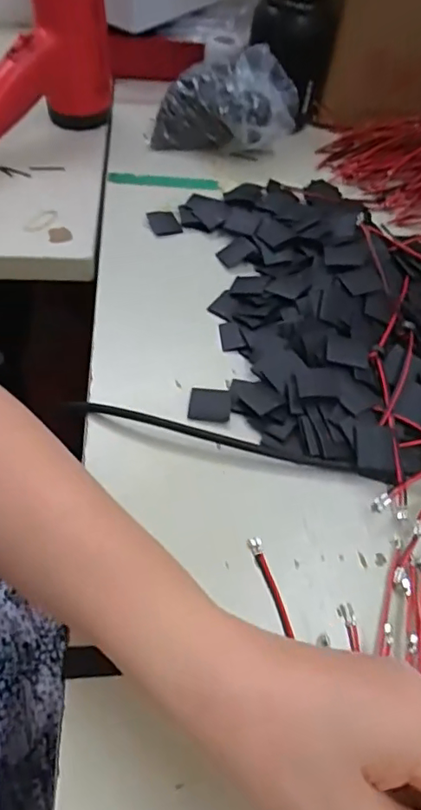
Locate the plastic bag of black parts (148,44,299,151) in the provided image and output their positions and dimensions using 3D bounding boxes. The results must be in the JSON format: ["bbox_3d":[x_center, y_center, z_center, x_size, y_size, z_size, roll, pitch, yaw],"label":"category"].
[{"bbox_3d":[0.016,-0.322,0.597,0.156,0.081,0.077,-4,54,-9],"label":"plastic bag of black parts"}]

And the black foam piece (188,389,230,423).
[{"bbox_3d":[0.000,0.000,0.407,0.030,0.004,0.029,5,53,-2],"label":"black foam piece"}]

